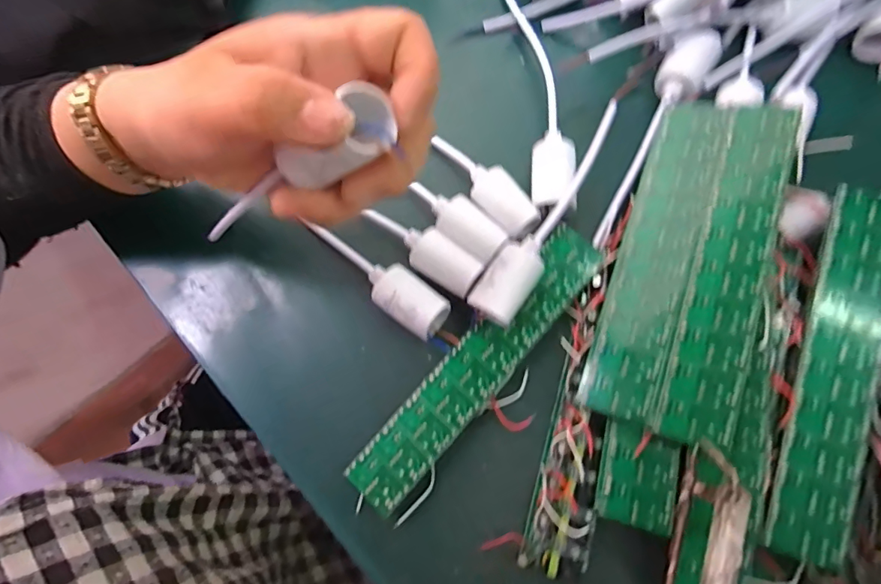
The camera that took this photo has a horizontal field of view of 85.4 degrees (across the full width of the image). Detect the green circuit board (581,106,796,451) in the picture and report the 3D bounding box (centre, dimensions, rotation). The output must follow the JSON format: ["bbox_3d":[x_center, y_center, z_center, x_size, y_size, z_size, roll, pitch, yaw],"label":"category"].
[{"bbox_3d":[0.142,-0.019,0.272,0.075,0.006,0.195,14,78,29],"label":"green circuit board"}]

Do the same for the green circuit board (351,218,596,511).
[{"bbox_3d":[0.024,0.043,0.288,0.035,0.012,0.199,41,82,8],"label":"green circuit board"}]

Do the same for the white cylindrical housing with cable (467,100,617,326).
[{"bbox_3d":[0.075,-0.055,0.292,0.028,0.024,0.172,34,81,7],"label":"white cylindrical housing with cable"}]

